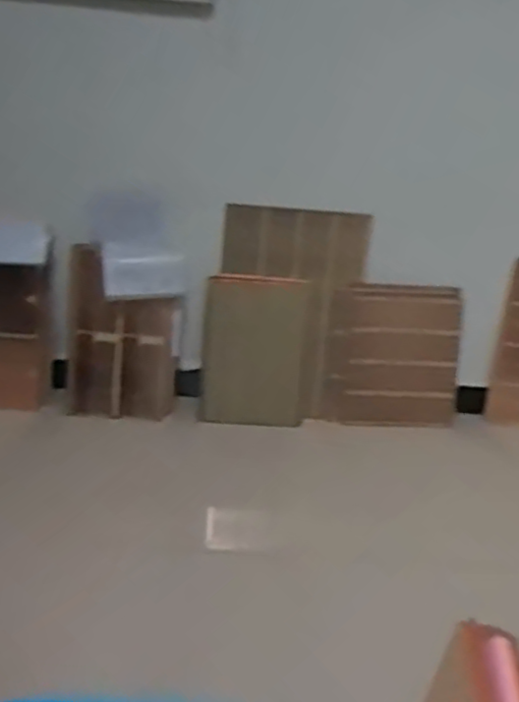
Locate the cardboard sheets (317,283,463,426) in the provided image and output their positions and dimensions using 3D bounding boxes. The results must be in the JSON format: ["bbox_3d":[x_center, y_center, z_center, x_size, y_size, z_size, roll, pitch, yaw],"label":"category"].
[{"bbox_3d":[0.370,0.017,1.953,0.372,0.396,0.028,2,14,-6],"label":"cardboard sheets"}]

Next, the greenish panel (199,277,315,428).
[{"bbox_3d":[-0.011,0.011,1.901,0.294,0.402,0.050,1,25,-9],"label":"greenish panel"}]

